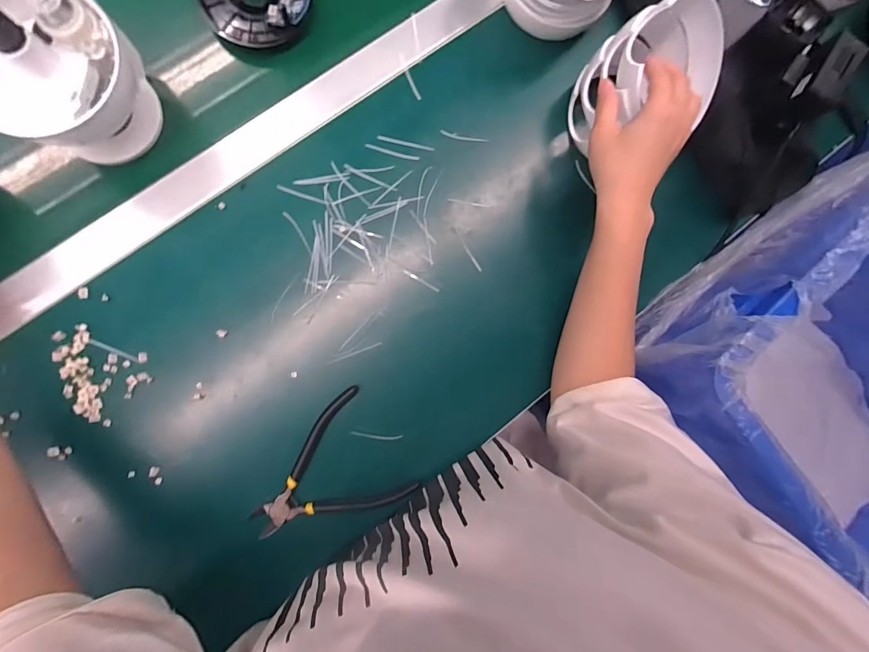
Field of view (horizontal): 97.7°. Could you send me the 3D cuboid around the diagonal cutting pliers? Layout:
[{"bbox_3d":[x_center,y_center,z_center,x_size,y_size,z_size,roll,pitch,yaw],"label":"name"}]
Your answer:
[{"bbox_3d":[-0.102,0.144,0.356,0.137,0.009,0.115,-34,93,-8],"label":"diagonal cutting pliers"}]

